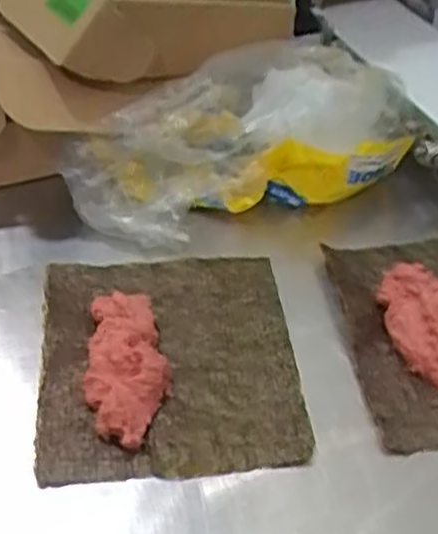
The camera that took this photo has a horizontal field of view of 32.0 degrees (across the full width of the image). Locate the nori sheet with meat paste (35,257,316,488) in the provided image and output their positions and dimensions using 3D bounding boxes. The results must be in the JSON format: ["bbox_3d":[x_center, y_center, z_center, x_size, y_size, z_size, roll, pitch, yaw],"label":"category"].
[{"bbox_3d":[-0.037,0.056,0.562,0.183,0.035,0.201,-4,44,-5],"label":"nori sheet with meat paste"}]

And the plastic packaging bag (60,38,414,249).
[{"bbox_3d":[0.019,-0.112,0.679,0.300,0.120,0.113,-15,46,-16],"label":"plastic packaging bag"}]

